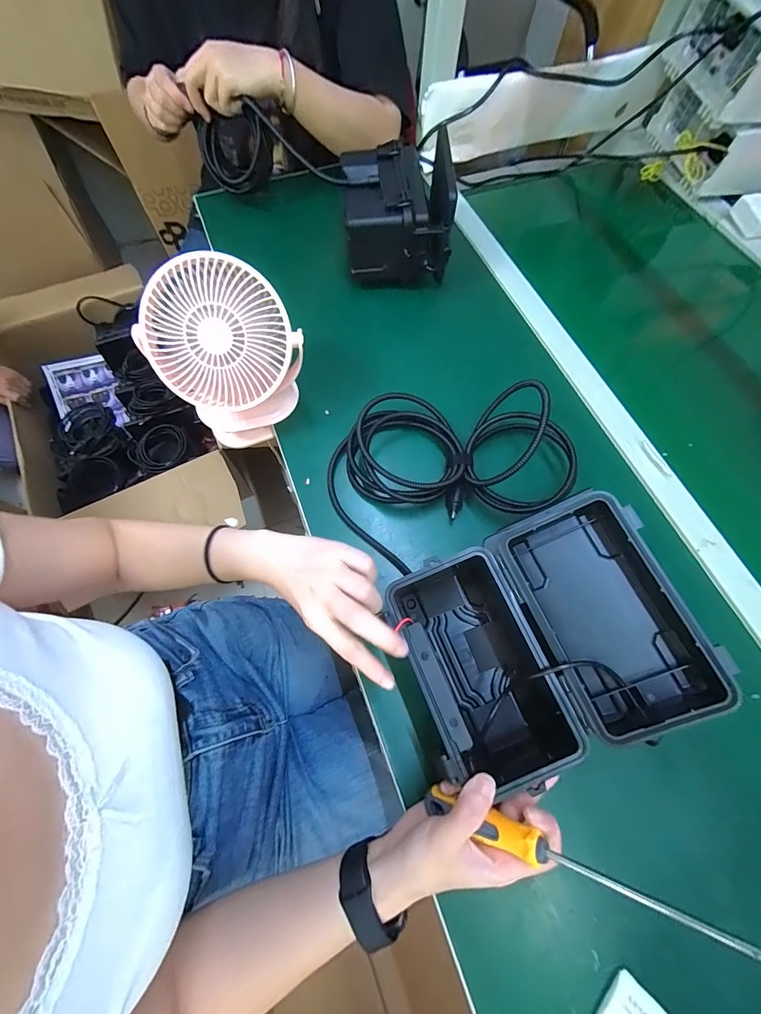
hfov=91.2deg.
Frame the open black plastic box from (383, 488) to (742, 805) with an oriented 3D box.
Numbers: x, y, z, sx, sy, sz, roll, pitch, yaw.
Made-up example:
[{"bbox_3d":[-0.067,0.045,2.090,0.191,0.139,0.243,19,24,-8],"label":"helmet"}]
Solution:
[{"bbox_3d":[0.129,0.118,0.331,0.206,0.147,0.172,-20,70,-9],"label":"open black plastic box"}]

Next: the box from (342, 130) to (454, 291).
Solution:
[{"bbox_3d":[0.022,-0.419,0.544,0.144,0.115,0.150,-1,68,-2],"label":"box"}]

